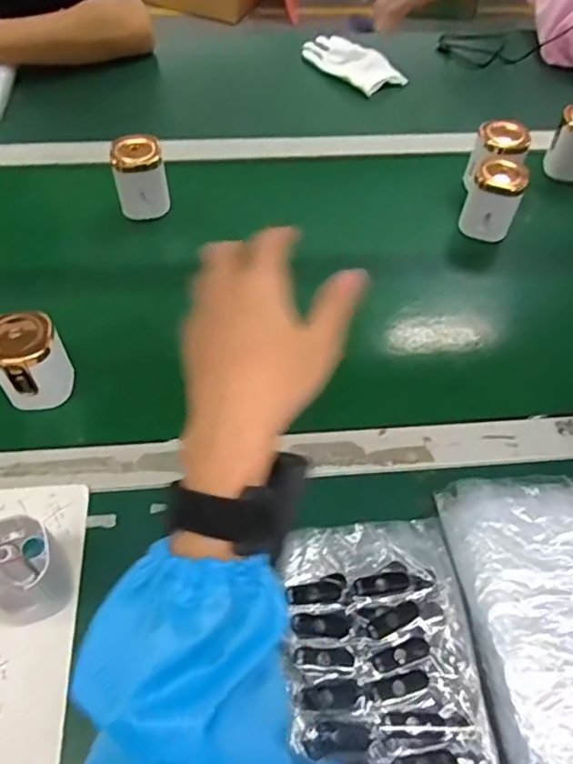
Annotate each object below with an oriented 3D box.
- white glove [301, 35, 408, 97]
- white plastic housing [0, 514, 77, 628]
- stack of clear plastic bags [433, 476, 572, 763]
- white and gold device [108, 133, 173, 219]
[{"bbox_3d":[0.098,-0.492,0.900,0.084,0.019,0.172,-32,62,-22],"label":"white glove"},{"bbox_3d":[-0.182,0.128,0.408,0.051,0.066,0.059,-31,62,-22],"label":"white plastic housing"},{"bbox_3d":[0.194,0.173,0.410,0.128,0.030,0.223,-3,55,-4],"label":"stack of clear plastic bags"},{"bbox_3d":[-0.164,-0.232,0.667,0.055,0.078,0.048,-8,56,-8],"label":"white and gold device"}]

